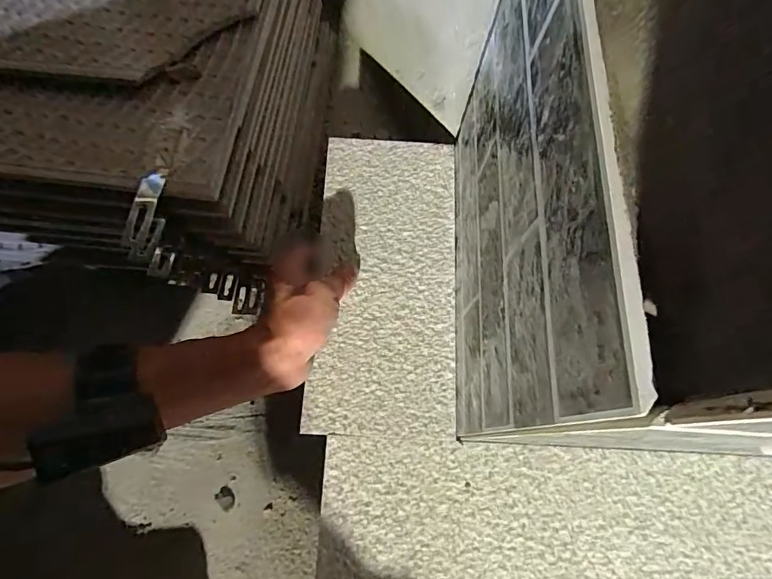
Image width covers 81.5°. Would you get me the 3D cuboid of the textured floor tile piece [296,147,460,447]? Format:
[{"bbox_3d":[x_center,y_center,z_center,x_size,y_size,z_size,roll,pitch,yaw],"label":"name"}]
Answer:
[{"bbox_3d":[0.001,-0.016,0.428,0.130,0.004,0.293,2,71,-2],"label":"textured floor tile piece"}]

